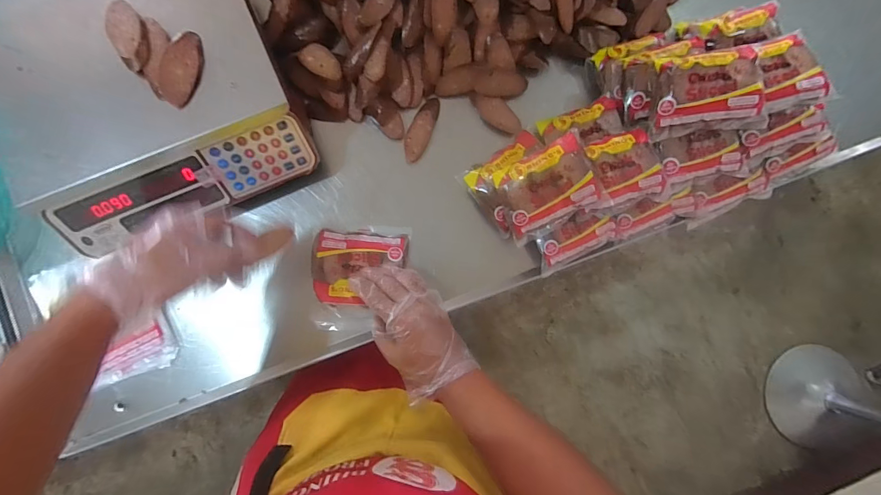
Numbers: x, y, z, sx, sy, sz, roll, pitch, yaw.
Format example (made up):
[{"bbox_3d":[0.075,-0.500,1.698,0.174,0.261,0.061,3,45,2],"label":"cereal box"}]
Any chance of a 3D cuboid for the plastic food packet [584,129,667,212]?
[{"bbox_3d":[0.262,-0.115,0.545,0.111,0.019,0.096,-16,88,-4],"label":"plastic food packet"}]

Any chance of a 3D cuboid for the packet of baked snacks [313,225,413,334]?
[{"bbox_3d":[-0.122,0.045,0.576,0.141,0.034,0.157,4,78,-12],"label":"packet of baked snacks"}]

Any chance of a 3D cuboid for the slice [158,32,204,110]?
[{"bbox_3d":[-0.328,-0.228,0.482,0.038,0.024,0.098,11,86,-3],"label":"slice"}]

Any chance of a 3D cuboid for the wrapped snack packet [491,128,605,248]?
[{"bbox_3d":[0.150,-0.083,0.539,0.134,0.020,0.105,-27,97,13],"label":"wrapped snack packet"}]

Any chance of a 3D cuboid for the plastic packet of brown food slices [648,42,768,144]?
[{"bbox_3d":[0.367,-0.212,0.523,0.129,0.032,0.106,-3,104,17],"label":"plastic packet of brown food slices"}]

